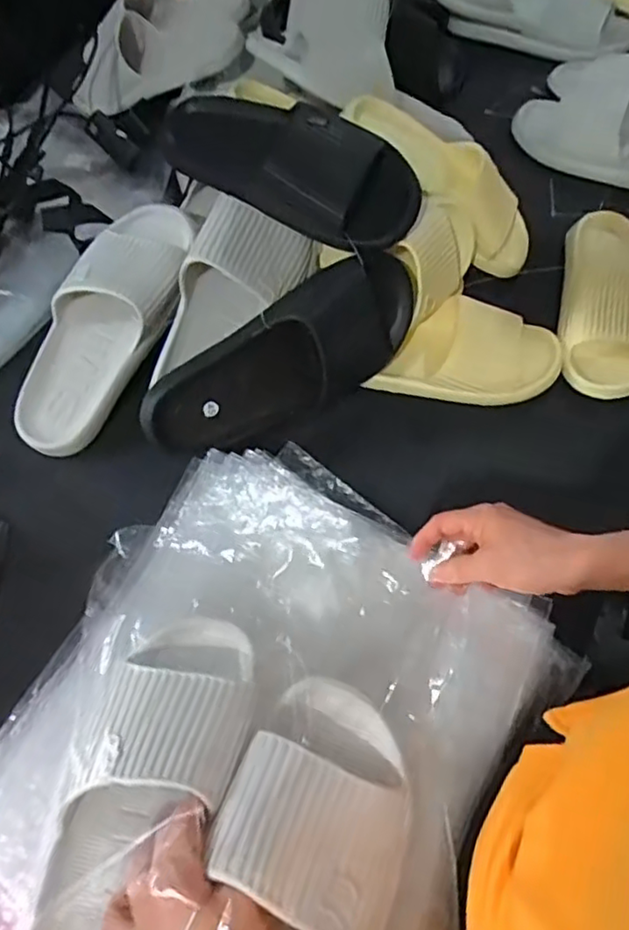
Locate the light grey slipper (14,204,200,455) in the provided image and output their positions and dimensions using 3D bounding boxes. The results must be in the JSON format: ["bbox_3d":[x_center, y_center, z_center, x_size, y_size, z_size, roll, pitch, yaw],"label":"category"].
[{"bbox_3d":[-0.208,-0.146,0.637,0.119,0.064,0.289,25,84,15],"label":"light grey slipper"}]

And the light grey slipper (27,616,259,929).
[{"bbox_3d":[-0.108,0.213,0.382,0.100,0.067,0.263,13,58,9],"label":"light grey slipper"}]

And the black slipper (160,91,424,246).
[{"bbox_3d":[-0.034,-0.293,0.606,0.282,0.072,0.091,26,66,15],"label":"black slipper"}]

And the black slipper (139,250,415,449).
[{"bbox_3d":[-0.027,-0.102,0.592,0.283,0.114,0.080,-31,27,-4],"label":"black slipper"}]

